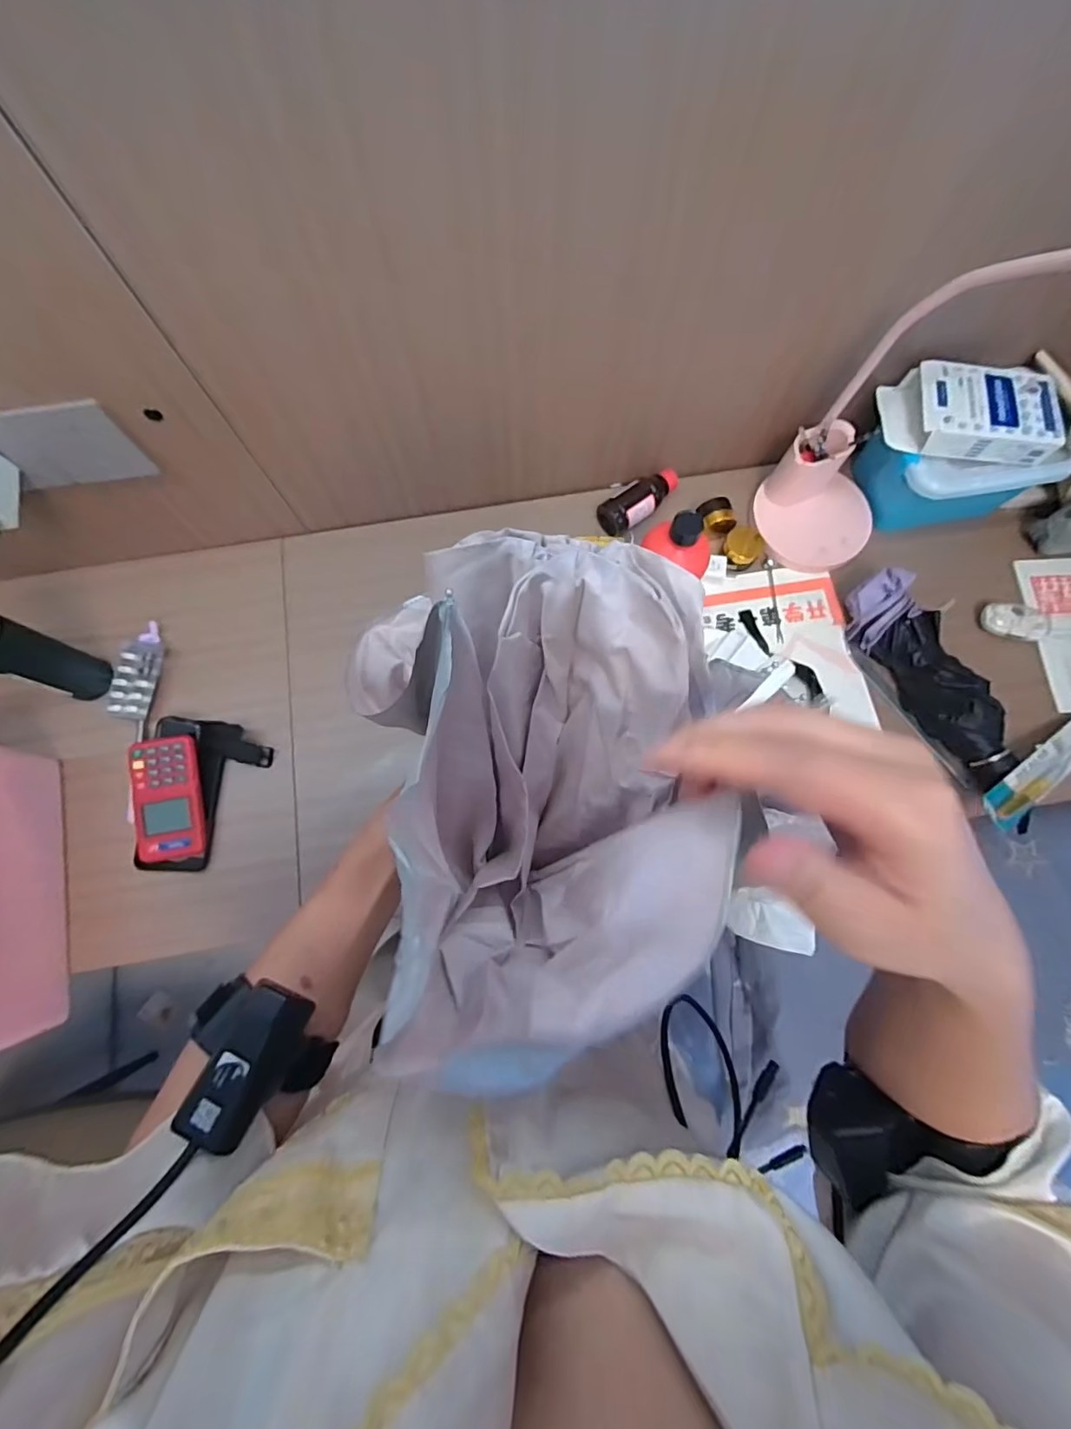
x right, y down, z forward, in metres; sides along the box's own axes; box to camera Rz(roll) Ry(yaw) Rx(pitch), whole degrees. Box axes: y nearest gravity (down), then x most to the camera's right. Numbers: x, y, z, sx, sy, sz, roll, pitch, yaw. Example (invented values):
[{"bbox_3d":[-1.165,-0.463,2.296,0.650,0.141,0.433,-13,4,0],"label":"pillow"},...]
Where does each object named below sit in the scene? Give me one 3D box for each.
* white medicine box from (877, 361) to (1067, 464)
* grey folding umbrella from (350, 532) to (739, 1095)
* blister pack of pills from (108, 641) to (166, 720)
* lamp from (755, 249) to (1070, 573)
[{"bbox_3d":[0.469,-0.327,0.569,0.173,0.037,0.097,5,75,2],"label":"white medicine box"},{"bbox_3d":[0.004,0.037,0.256,0.157,0.116,0.235,-8,75,-2],"label":"grey folding umbrella"},{"bbox_3d":[-0.468,-0.041,0.612,0.047,0.010,0.091,4,73,-11],"label":"blister pack of pills"},{"bbox_3d":[0.365,-0.253,0.456,0.129,0.408,0.235,-26,76,-6],"label":"lamp"}]

